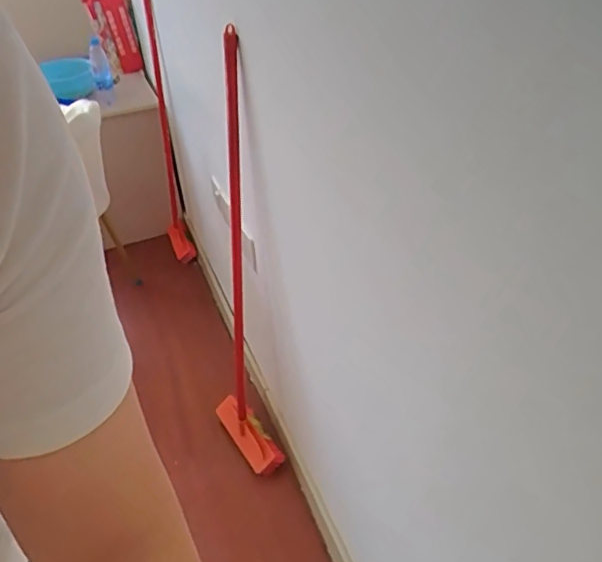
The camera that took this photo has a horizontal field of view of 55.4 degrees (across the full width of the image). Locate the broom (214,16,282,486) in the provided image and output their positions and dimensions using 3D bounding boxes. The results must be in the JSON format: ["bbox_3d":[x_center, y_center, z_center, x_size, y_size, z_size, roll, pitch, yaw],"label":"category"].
[{"bbox_3d":[-0.143,0.036,1.189,0.139,0.974,0.204,-9,39,-9],"label":"broom"}]

